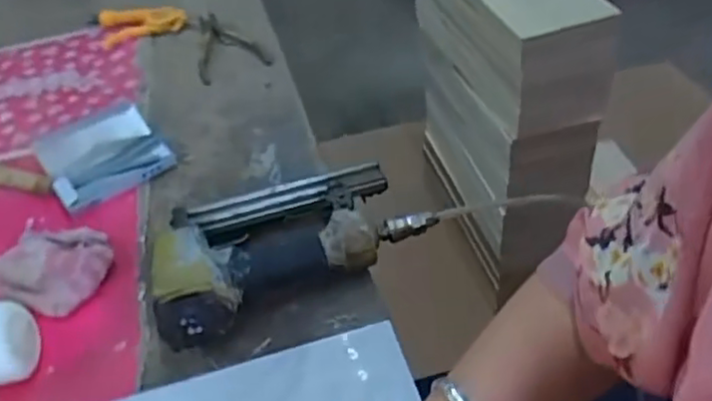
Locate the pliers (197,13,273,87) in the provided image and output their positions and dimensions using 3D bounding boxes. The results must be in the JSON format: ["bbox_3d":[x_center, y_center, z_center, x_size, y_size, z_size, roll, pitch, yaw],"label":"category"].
[{"bbox_3d":[-0.171,-0.215,0.912,0.092,0.020,0.149,-12,43,-6],"label":"pliers"}]

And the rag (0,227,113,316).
[{"bbox_3d":[-0.292,0.062,0.638,0.114,0.032,0.082,2,43,10],"label":"rag"}]

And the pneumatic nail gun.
[{"bbox_3d":[-0.070,0.025,0.614,0.238,0.060,0.155,-20,44,-14],"label":"pneumatic nail gun"}]

